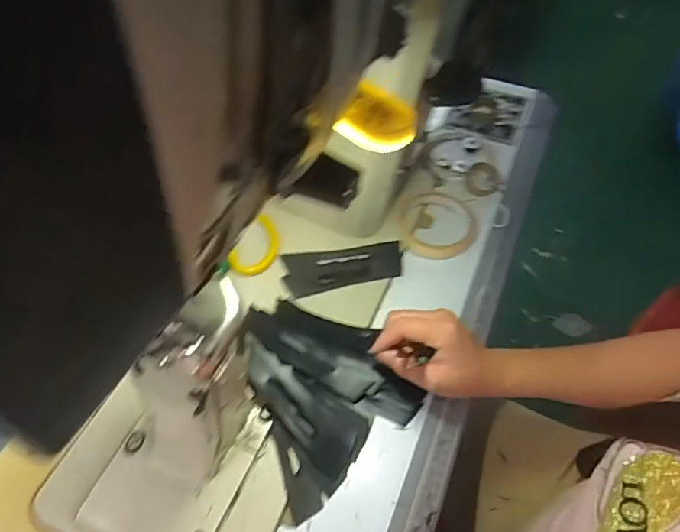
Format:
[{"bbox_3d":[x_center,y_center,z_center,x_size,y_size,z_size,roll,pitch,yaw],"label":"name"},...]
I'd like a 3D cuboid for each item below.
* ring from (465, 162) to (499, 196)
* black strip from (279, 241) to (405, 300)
[{"bbox_3d":[0.175,-0.107,0.632,0.040,0.017,0.044,1,52,-1],"label":"ring"},{"bbox_3d":[0.006,0.001,0.550,0.131,0.005,0.047,-8,68,-18],"label":"black strip"}]

